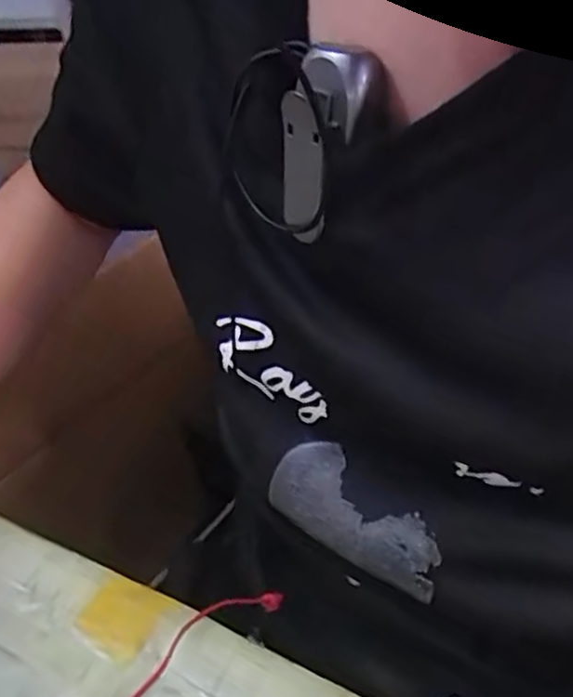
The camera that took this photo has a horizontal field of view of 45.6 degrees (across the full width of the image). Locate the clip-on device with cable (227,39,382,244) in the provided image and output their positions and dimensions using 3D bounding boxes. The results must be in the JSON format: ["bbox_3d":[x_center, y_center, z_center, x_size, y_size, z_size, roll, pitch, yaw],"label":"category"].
[{"bbox_3d":[0.003,-0.066,0.209,0.024,0.052,0.045,-31,43,-27],"label":"clip-on device with cable"}]

